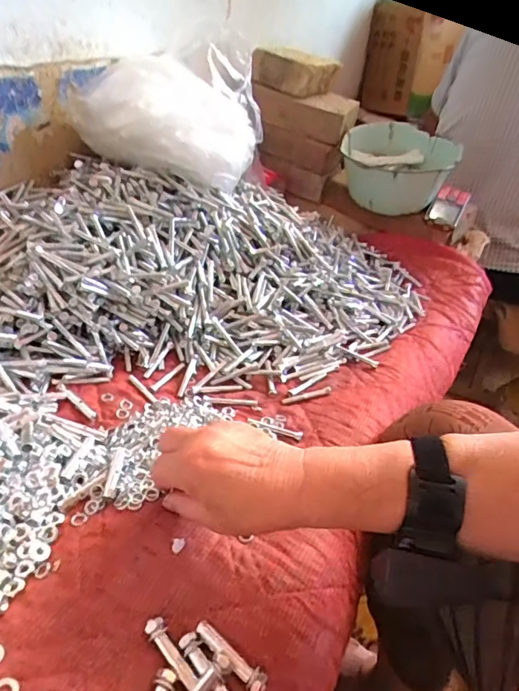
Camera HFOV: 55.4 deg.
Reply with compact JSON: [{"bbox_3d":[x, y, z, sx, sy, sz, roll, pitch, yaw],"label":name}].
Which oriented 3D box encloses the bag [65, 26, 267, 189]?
[{"bbox_3d":[-0.120,-0.318,0.658,0.239,0.159,0.131,9,35,2],"label":"bag"}]

